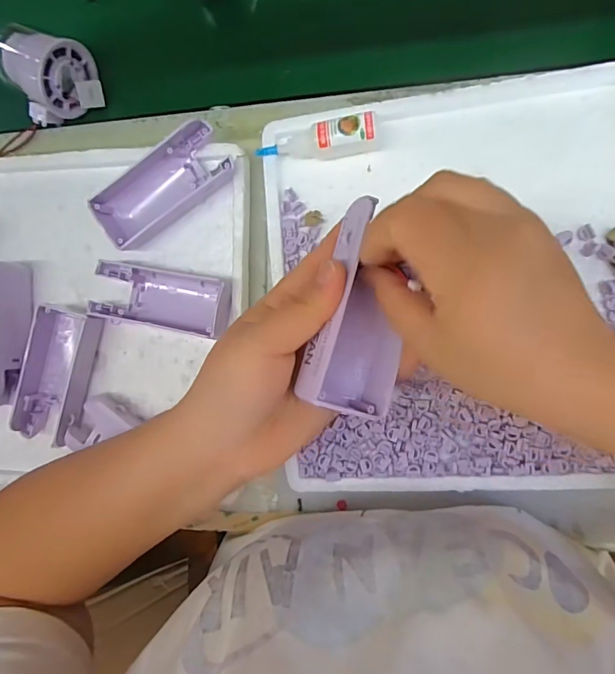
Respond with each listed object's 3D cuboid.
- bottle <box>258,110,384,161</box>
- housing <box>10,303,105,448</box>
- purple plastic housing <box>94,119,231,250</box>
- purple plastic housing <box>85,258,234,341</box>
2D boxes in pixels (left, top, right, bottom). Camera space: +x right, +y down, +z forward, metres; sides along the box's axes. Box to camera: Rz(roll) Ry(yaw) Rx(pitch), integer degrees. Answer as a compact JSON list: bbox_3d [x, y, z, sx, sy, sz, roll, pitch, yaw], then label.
[{"bbox_3d":[0.008,-0.137,0.321,0.088,0.023,0.023,-8,88,10],"label":"bottle"},{"bbox_3d":[-0.196,0.029,0.357,0.047,0.030,0.101,12,92,10],"label":"housing"},{"bbox_3d":[-0.109,-0.114,0.340,0.106,0.030,0.047,-32,84,9],"label":"purple plastic housing"},{"bbox_3d":[-0.109,-0.029,0.341,0.109,0.026,0.046,12,92,10],"label":"purple plastic housing"}]

